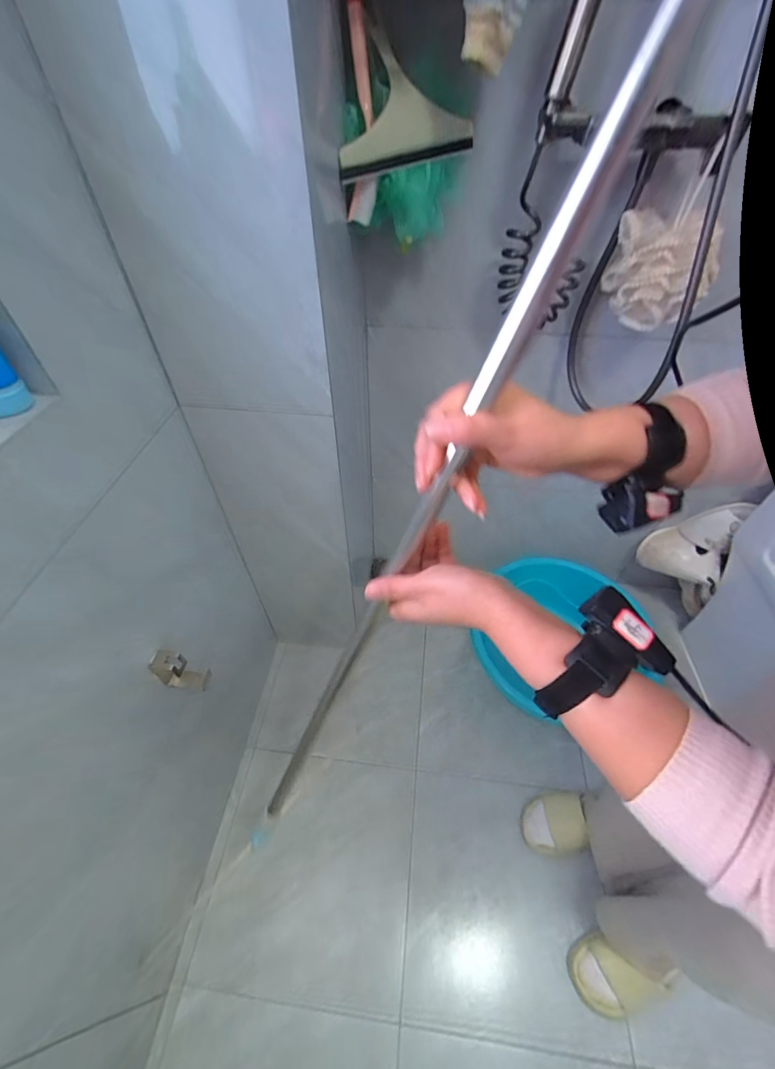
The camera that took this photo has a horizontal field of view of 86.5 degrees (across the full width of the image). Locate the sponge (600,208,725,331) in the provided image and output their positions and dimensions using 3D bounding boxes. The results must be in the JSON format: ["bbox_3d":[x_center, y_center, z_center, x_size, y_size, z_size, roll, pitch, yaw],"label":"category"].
[{"bbox_3d":[0.432,-0.412,0.645,0.140,0.137,0.106,34,58,27],"label":"sponge"}]

